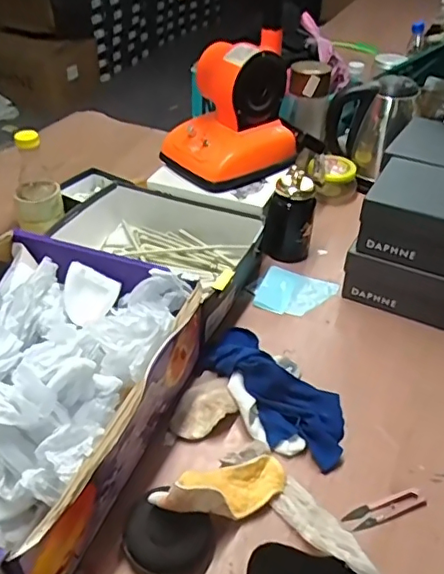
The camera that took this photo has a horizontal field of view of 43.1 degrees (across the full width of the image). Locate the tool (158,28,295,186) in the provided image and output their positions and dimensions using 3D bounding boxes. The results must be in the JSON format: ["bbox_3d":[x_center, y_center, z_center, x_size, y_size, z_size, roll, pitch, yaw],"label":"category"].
[{"bbox_3d":[0.016,-0.314,0.999,0.213,0.207,0.158,-24,46,-28],"label":"tool"}]

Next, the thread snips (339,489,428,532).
[{"bbox_3d":[0.190,0.257,0.650,0.095,0.013,0.027,-11,41,-15],"label":"thread snips"}]

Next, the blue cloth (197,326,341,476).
[{"bbox_3d":[0.072,0.133,0.755,0.237,0.053,0.122,30,47,30],"label":"blue cloth"}]

